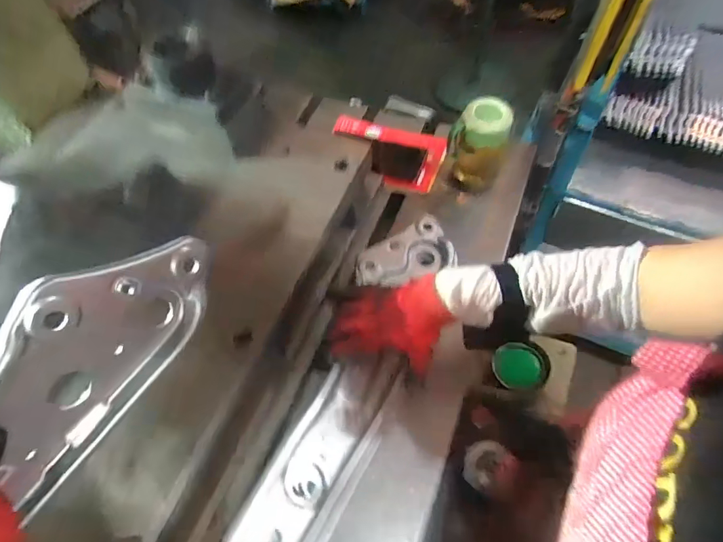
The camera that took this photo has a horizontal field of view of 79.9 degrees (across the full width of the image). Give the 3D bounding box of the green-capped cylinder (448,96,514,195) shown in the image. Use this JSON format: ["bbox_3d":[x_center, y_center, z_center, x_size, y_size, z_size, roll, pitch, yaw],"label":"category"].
[{"bbox_3d":[0.170,-0.184,0.639,0.083,0.138,0.071,5,60,7],"label":"green-capped cylinder"}]

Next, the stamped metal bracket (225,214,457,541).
[{"bbox_3d":[-0.007,0.111,0.501,0.094,0.025,0.430,21,66,15],"label":"stamped metal bracket"}]

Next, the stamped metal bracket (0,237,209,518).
[{"bbox_3d":[-0.250,0.138,0.253,0.023,0.108,0.428,17,61,32],"label":"stamped metal bracket"}]

